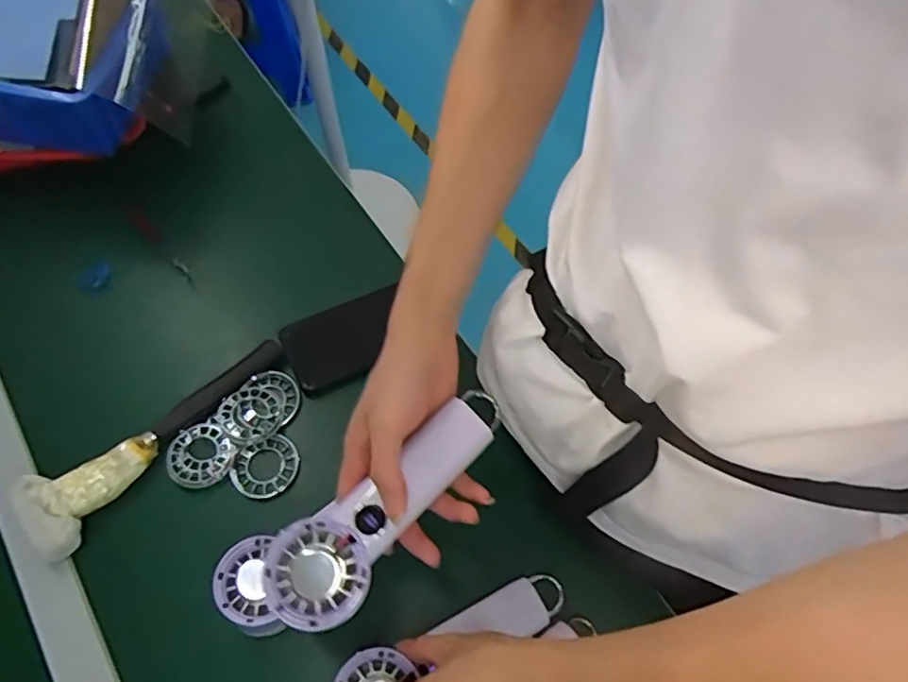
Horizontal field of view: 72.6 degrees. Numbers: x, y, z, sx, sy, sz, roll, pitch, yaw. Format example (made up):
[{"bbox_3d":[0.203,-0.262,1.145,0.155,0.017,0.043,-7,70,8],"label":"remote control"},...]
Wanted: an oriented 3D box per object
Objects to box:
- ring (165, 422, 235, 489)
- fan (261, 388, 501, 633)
[{"bbox_3d":[-0.227,0.102,0.553,0.053,0.009,0.055,1,63,-1],"label":"ring"},{"bbox_3d":[-0.038,0.101,0.405,0.057,0.028,0.192,40,65,17],"label":"fan"}]

